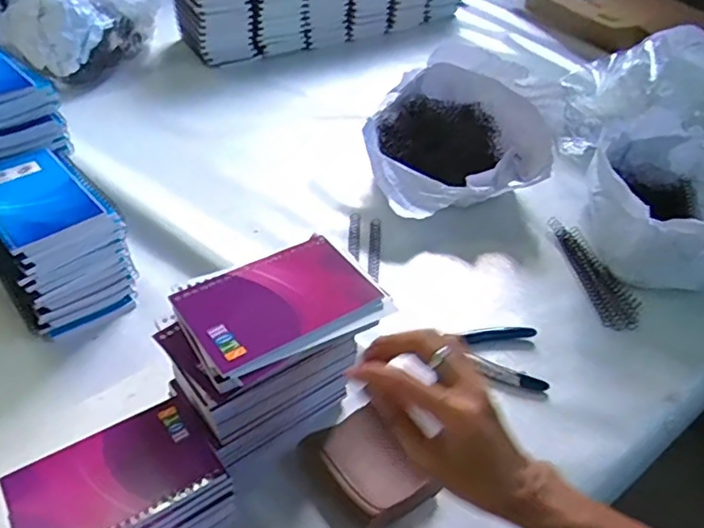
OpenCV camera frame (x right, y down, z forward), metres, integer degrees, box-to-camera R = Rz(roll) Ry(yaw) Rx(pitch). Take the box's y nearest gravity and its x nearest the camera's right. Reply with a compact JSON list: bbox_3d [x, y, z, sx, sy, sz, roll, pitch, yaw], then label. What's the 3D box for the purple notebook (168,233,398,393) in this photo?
[{"bbox_3d":[-0.048,0.025,0.409,0.134,0.012,0.090,-20,48,-27],"label":"purple notebook"}]

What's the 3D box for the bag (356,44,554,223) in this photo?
[{"bbox_3d":[0.136,-0.156,0.733,0.219,0.136,0.249,17,43,12],"label":"bag"}]

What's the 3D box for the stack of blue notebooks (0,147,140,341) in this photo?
[{"bbox_3d":[-0.289,-0.023,0.556,0.143,0.116,0.097,36,49,29],"label":"stack of blue notebooks"}]

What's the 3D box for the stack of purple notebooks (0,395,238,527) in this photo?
[{"bbox_3d":[-0.158,0.167,0.406,0.129,0.041,0.099,-25,51,-31],"label":"stack of purple notebooks"}]

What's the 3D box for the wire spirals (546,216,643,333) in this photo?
[{"bbox_3d":[0.278,0.006,0.664,0.054,0.017,0.166,-1,42,-9],"label":"wire spirals"}]

